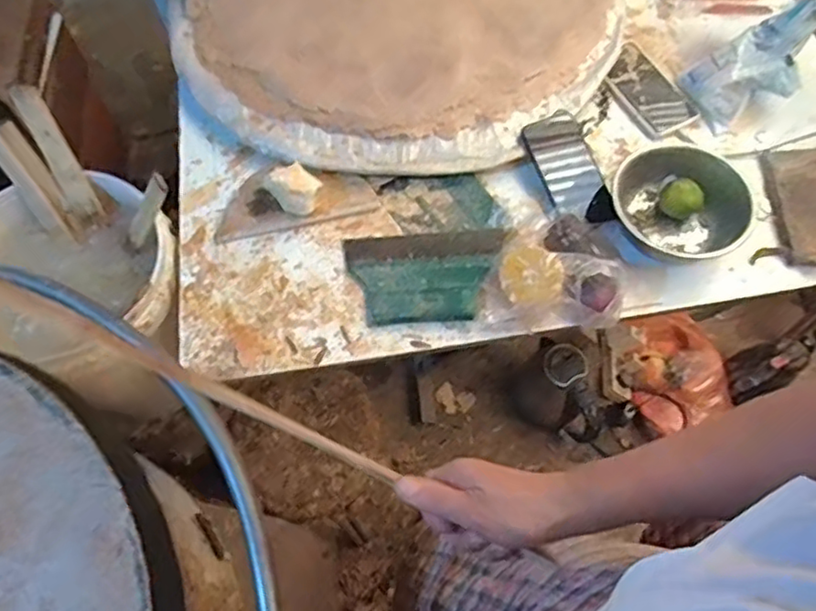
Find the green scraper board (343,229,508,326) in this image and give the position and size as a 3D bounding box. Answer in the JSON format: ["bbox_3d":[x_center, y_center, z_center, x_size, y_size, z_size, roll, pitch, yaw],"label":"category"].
[{"bbox_3d":[0.019,-0.039,0.793,0.192,0.034,0.128,-1,66,0],"label":"green scraper board"}]

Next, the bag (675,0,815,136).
[{"bbox_3d":[0.475,-0.336,0.858,0.209,0.062,0.111,-39,68,13],"label":"bag"}]

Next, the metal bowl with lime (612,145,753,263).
[{"bbox_3d":[0.338,-0.123,0.798,0.172,0.059,0.153,26,69,12],"label":"metal bowl with lime"}]

